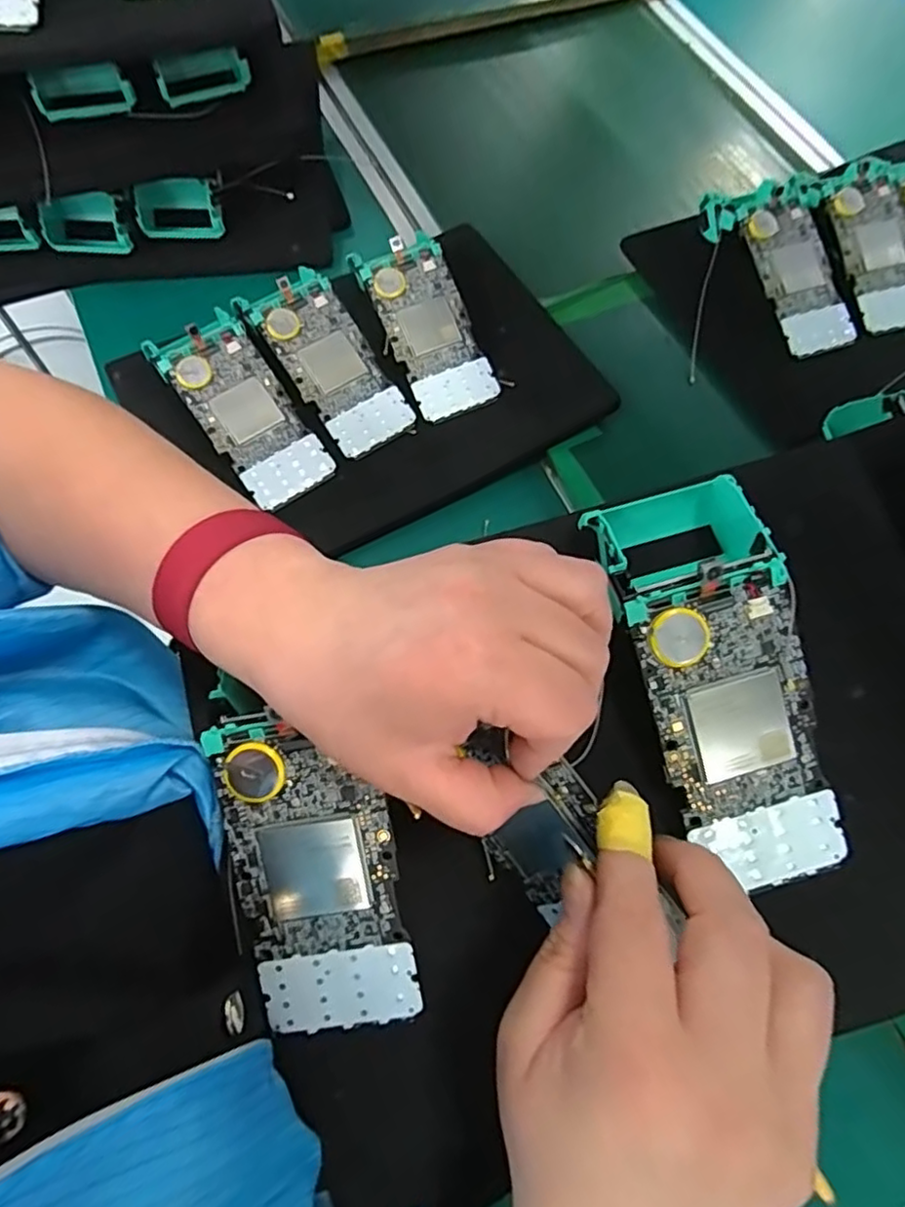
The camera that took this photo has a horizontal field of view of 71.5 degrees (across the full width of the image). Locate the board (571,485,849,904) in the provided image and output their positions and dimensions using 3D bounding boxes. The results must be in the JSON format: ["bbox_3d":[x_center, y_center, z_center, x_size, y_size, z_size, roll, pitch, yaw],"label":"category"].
[{"bbox_3d":[0.123,0.031,0.271,0.085,0.054,0.179,-14,83,-7],"label":"board"}]

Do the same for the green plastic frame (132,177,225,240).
[{"bbox_3d":[-0.237,-0.344,0.544,0.068,0.041,0.029,-8,67,-5],"label":"green plastic frame"}]

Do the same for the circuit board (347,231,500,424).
[{"bbox_3d":[-0.019,-0.222,0.505,0.067,0.010,0.148,-24,90,-6],"label":"circuit board"}]

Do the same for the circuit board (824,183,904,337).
[{"bbox_3d":[0.370,-0.299,0.545,0.064,0.007,0.128,-16,88,-8],"label":"circuit board"}]

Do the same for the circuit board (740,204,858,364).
[{"bbox_3d":[0.296,-0.274,0.534,0.067,0.008,0.128,-17,88,-10],"label":"circuit board"}]

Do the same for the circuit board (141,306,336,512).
[{"bbox_3d":[-0.160,-0.149,0.475,0.069,0.015,0.158,-34,93,-14],"label":"circuit board"}]

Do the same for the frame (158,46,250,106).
[{"bbox_3d":[-0.199,-0.418,0.496,0.069,0.024,0.032,-26,70,-12],"label":"frame"}]

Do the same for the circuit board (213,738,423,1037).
[{"bbox_3d":[-0.055,0.118,0.259,0.065,0.005,0.126,-9,97,2],"label":"circuit board"}]

